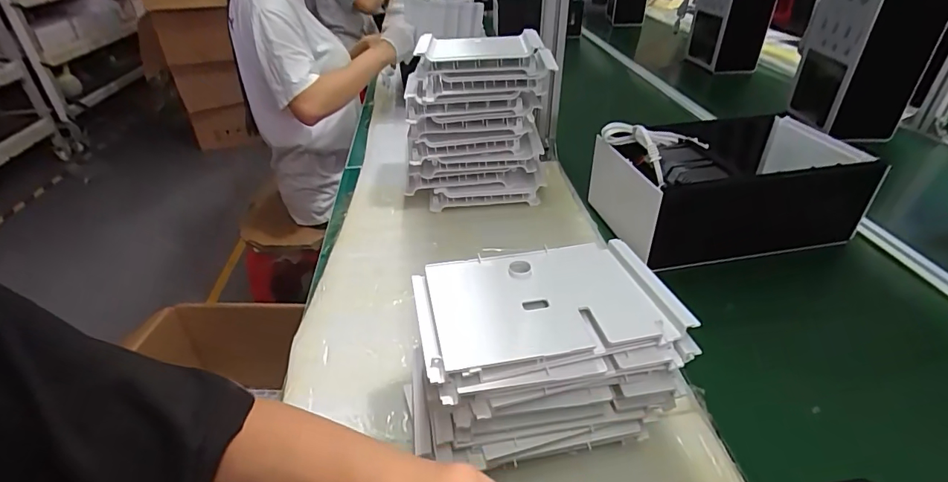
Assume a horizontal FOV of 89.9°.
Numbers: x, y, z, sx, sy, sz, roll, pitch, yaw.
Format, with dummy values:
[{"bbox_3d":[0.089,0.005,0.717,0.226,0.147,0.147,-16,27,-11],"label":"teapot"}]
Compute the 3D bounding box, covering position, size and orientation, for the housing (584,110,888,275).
[{"bbox_3d":[0.376,-0.088,0.729,0.342,0.154,0.221,-7,35,-10],"label":"housing"}]

